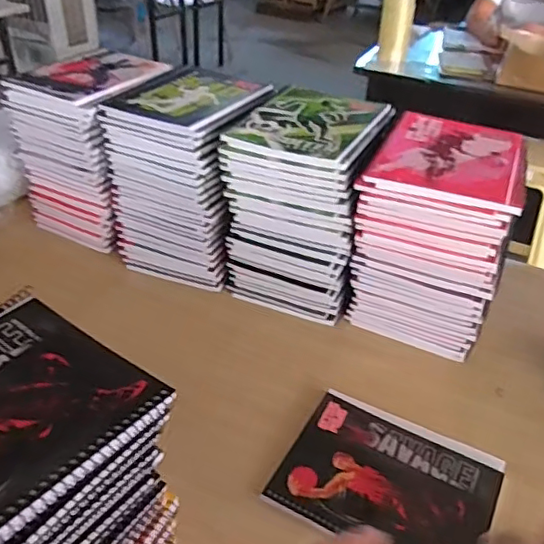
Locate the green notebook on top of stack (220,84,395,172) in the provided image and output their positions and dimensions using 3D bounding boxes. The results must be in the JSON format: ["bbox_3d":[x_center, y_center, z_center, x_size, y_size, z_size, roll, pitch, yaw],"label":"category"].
[{"bbox_3d":[0.055,-0.188,0.720,0.154,0.015,0.204,17,38,19],"label":"green notebook on top of stack"}]

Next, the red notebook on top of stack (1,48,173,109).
[{"bbox_3d":[-0.254,-0.286,0.831,0.162,0.015,0.204,19,39,21],"label":"red notebook on top of stack"}]

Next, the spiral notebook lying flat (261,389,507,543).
[{"bbox_3d":[0.113,0.202,0.555,0.189,0.015,0.156,19,39,22],"label":"spiral notebook lying flat"}]

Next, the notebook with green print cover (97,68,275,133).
[{"bbox_3d":[-0.104,-0.234,0.771,0.155,0.014,0.187,22,40,25],"label":"notebook with green print cover"}]

